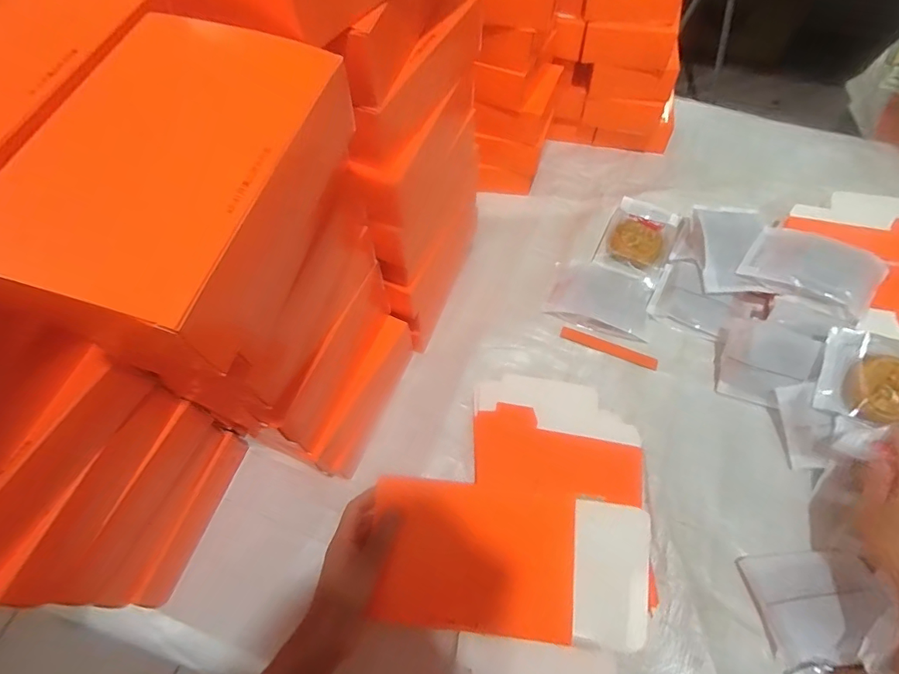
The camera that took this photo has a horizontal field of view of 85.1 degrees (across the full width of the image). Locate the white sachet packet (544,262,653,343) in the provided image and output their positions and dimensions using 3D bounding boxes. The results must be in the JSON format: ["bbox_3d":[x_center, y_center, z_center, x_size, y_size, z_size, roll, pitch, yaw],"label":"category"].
[{"bbox_3d":[0.192,-0.049,0.625,0.122,0.013,0.091,16,62,12],"label":"white sachet packet"}]

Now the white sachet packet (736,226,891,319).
[{"bbox_3d":[0.430,-0.083,0.578,0.135,0.017,0.100,33,73,26],"label":"white sachet packet"}]

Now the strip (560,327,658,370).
[{"bbox_3d":[0.194,0.014,0.598,0.117,0.004,0.016,20,73,11],"label":"strip"}]

